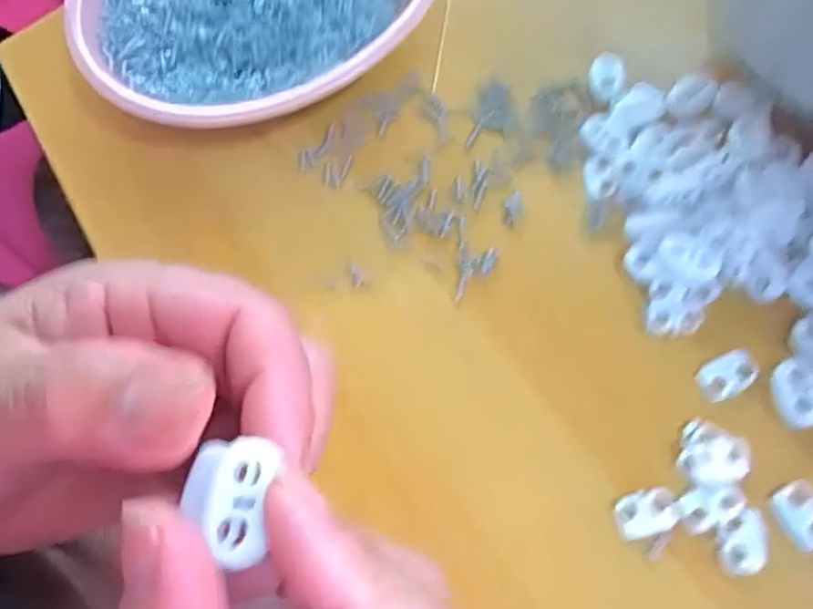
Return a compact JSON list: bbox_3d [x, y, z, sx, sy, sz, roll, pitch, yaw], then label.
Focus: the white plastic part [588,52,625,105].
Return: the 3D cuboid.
[{"bbox_3d":[0.086,-0.097,0.291,0.015,0.006,0.023,11,68,16],"label":"white plastic part"}]

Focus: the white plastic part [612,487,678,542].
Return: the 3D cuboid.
[{"bbox_3d":[0.078,0.068,0.220,0.018,0.004,0.014,-15,63,4],"label":"white plastic part"}]

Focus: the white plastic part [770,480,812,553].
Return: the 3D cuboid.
[{"bbox_3d":[0.125,0.066,0.211,0.016,0.004,0.019,-28,63,-3],"label":"white plastic part"}]

